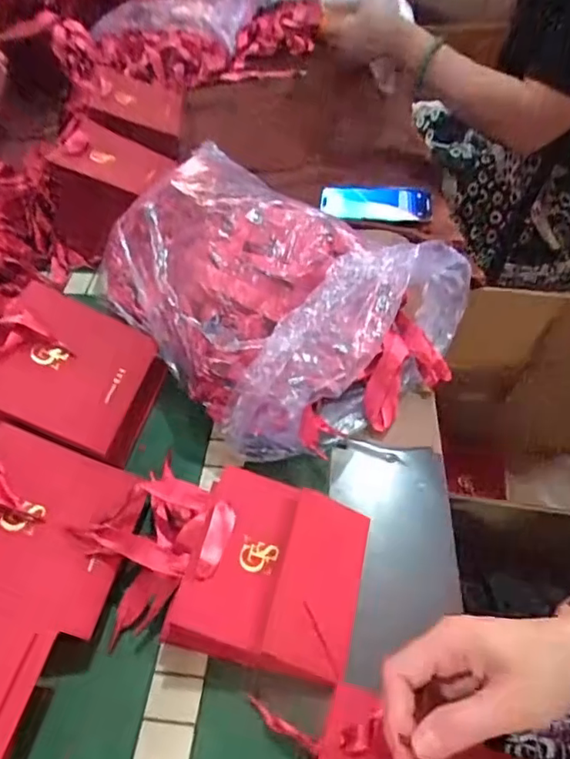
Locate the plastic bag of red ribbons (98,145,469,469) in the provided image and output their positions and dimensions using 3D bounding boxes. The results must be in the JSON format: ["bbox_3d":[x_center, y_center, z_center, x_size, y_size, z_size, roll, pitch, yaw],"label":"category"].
[{"bbox_3d":[-0.014,-0.120,0.617,0.298,0.127,0.387,-32,55,-23],"label":"plastic bag of red ribbons"}]

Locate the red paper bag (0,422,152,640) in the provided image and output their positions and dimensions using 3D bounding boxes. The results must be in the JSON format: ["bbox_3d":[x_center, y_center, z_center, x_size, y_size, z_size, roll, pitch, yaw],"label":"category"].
[{"bbox_3d":[-0.199,0.116,0.453,0.139,0.016,0.140,24,49,-13],"label":"red paper bag"}]

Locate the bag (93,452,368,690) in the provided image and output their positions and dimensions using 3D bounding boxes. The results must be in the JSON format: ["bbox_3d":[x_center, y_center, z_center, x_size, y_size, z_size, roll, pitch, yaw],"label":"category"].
[{"bbox_3d":[-0.044,0.150,0.464,0.212,0.056,0.144,8,50,10],"label":"bag"}]

